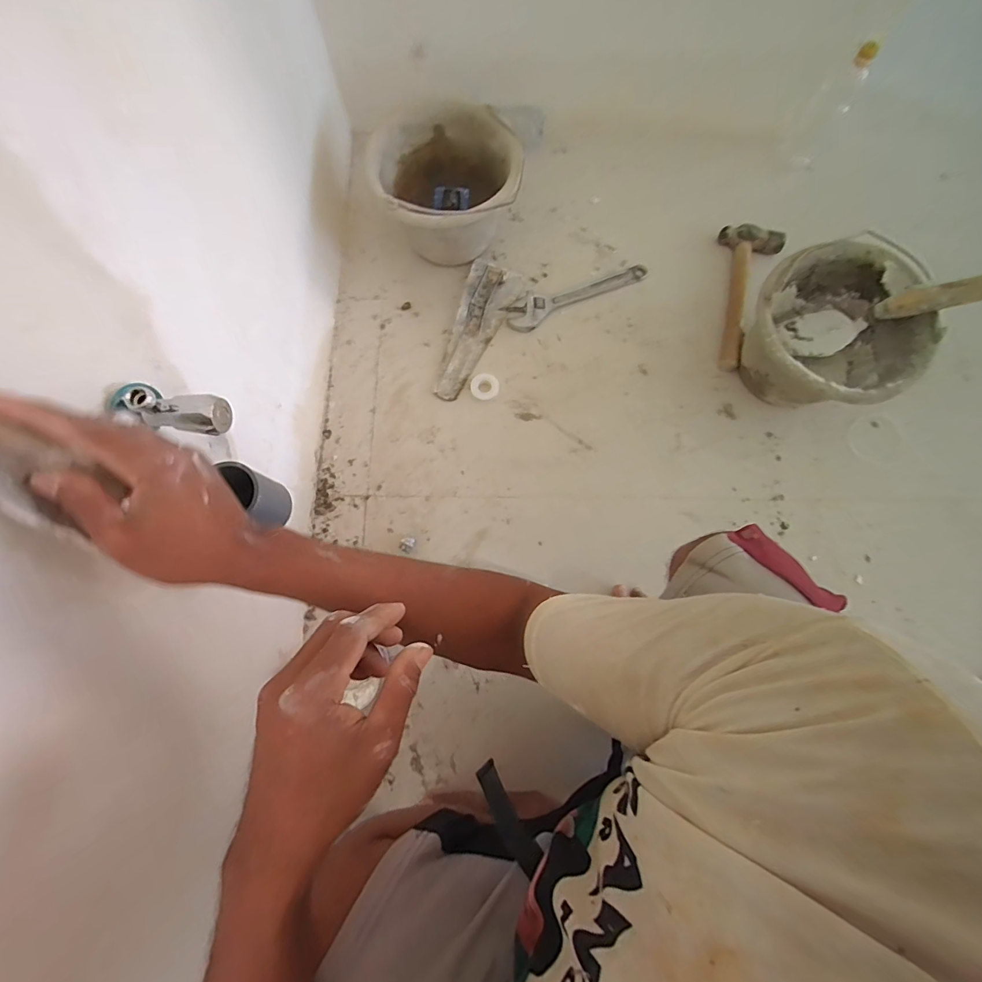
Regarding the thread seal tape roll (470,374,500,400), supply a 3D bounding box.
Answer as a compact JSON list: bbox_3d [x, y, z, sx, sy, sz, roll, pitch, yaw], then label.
[{"bbox_3d":[-0.011,-0.192,0.783,0.051,0.015,0.050,-8,79,-1],"label":"thread seal tape roll"}]

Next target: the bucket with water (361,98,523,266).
[{"bbox_3d":[-0.078,-0.538,0.793,0.240,0.202,0.254,0,79,0],"label":"bucket with water"}]

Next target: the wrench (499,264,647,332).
[{"bbox_3d":[0.167,-0.394,0.830,0.297,0.020,0.071,-26,80,-4],"label":"wrench"}]

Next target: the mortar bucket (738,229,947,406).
[{"bbox_3d":[0.559,-0.258,0.725,0.245,0.221,0.260,-42,82,-7],"label":"mortar bucket"}]

